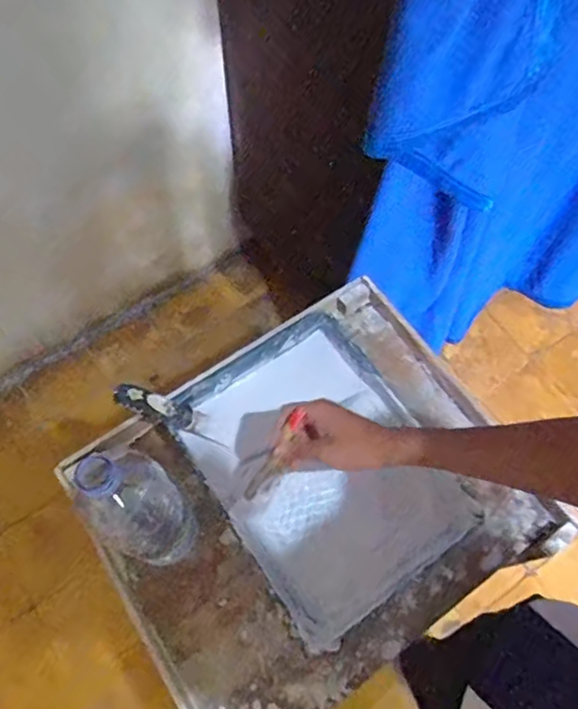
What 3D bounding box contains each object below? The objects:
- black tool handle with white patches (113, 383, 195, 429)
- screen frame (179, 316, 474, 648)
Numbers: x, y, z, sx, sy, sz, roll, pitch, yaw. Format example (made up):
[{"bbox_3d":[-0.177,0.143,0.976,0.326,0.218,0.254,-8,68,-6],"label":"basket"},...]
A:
[{"bbox_3d":[-0.163,0.066,0.727,0.109,0.025,0.037,28,59,-37],"label":"black tool handle with white patches"},{"bbox_3d":[0.040,0.145,0.761,0.263,0.044,0.357,-32,69,-13],"label":"screen frame"}]

